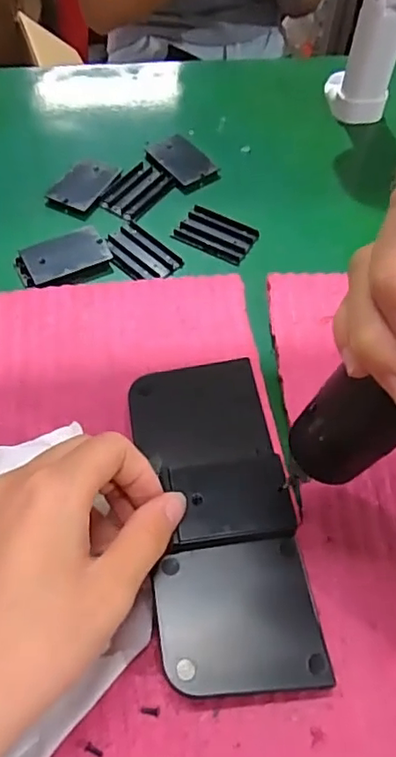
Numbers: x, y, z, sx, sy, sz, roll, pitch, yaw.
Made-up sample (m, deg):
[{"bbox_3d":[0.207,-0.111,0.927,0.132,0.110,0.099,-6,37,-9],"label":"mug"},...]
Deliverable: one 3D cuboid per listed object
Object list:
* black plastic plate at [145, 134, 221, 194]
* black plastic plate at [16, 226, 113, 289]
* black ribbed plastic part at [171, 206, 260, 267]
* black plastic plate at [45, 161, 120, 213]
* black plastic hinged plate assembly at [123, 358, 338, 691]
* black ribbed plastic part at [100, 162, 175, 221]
[{"bbox_3d":[-0.013,-0.172,0.456,0.039,0.007,0.060,-35,65,-22],"label":"black plastic plate"},{"bbox_3d":[-0.091,-0.082,0.393,0.061,0.004,0.038,-25,62,-18],"label":"black plastic plate"},{"bbox_3d":[0.013,-0.104,0.417,0.055,0.007,0.035,28,60,14],"label":"black ribbed plastic part"},{"bbox_3d":[-0.085,-0.147,0.437,0.033,0.005,0.055,24,59,12],"label":"black plastic plate"},{"bbox_3d":[0.010,0.060,0.277,0.070,0.015,0.160,-7,59,-7],"label":"black plastic hinged plate assembly"},{"bbox_3d":[-0.046,-0.142,0.439,0.035,0.004,0.056,30,61,16],"label":"black ribbed plastic part"}]

